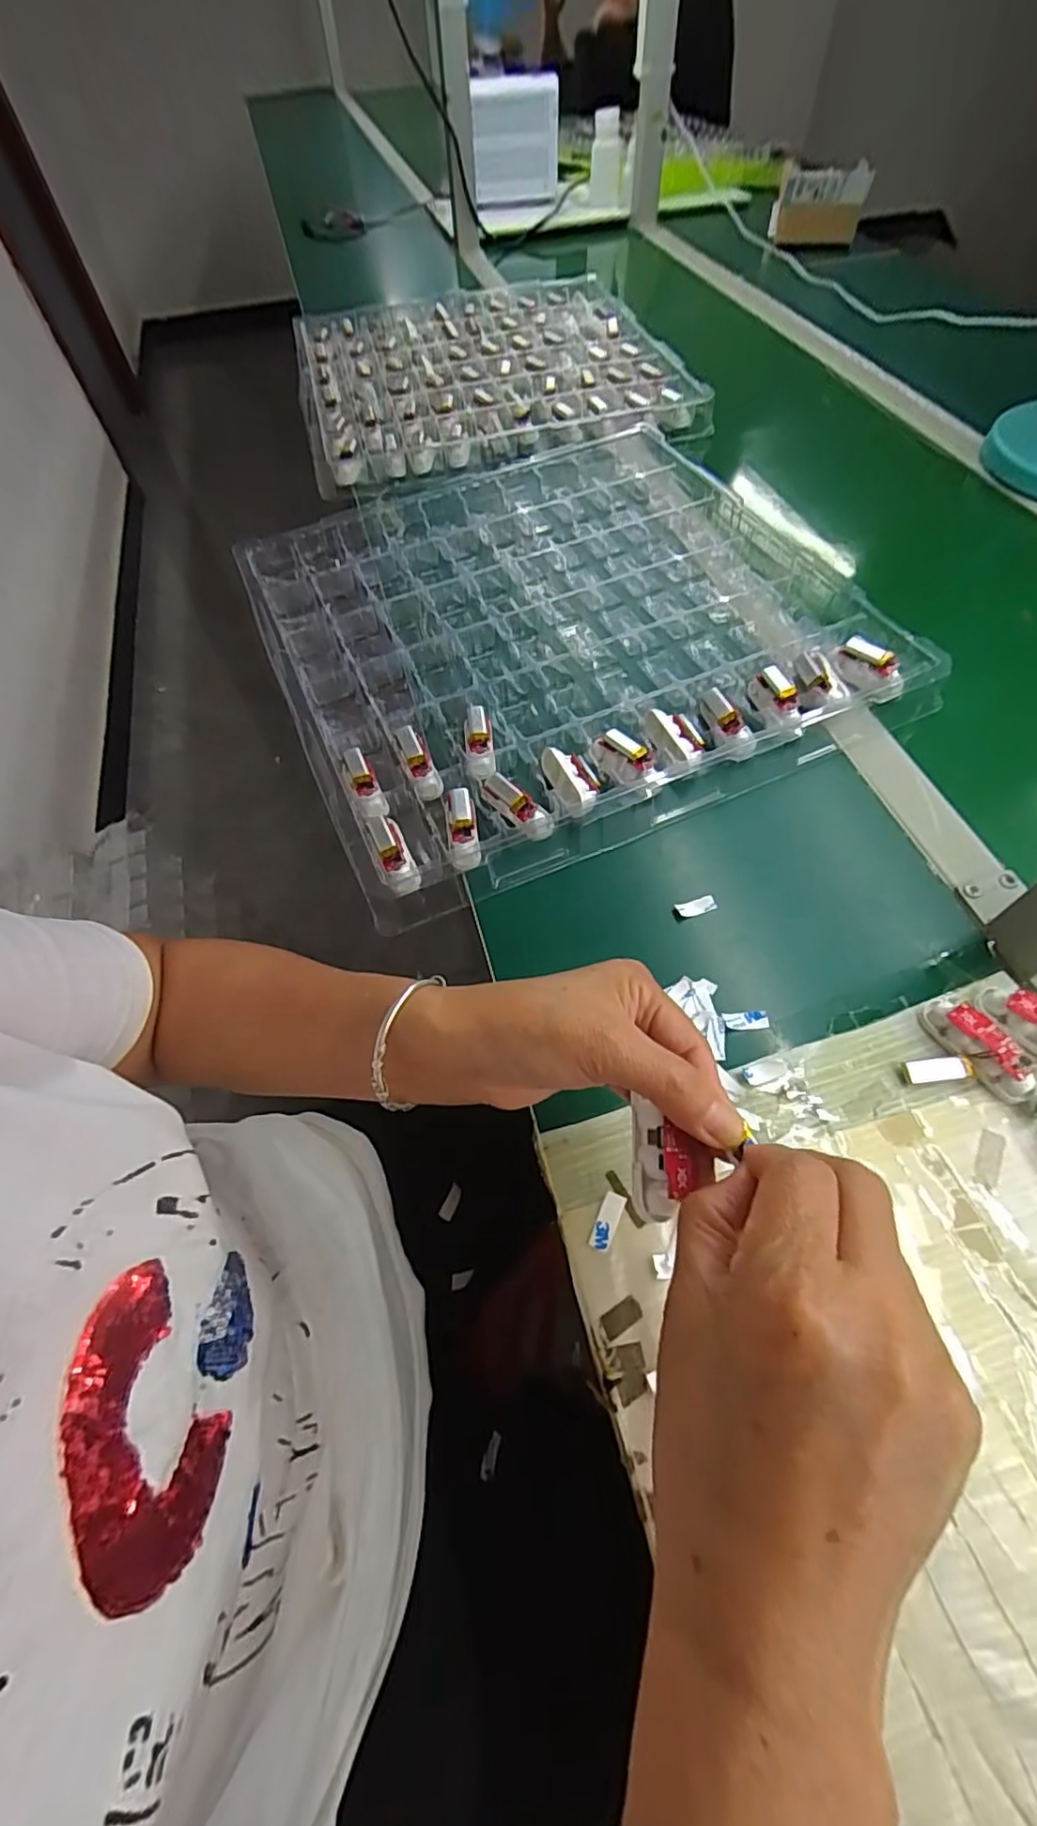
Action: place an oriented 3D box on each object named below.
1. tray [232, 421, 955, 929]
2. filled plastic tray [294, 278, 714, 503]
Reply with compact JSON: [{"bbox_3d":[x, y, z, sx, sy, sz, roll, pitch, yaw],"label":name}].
[{"bbox_3d":[0.027,-0.259,0.535,0.456,0.033,0.476,-23,61,-9],"label":"tray"},{"bbox_3d":[-0.051,-0.705,0.796,0.458,0.035,0.507,-15,60,-5],"label":"filled plastic tray"}]

